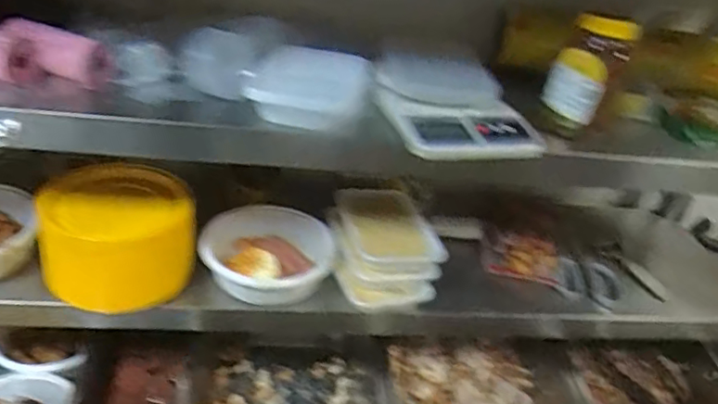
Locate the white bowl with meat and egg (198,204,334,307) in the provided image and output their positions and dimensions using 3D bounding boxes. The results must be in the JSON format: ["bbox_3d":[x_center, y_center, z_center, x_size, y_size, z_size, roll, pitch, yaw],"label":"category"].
[{"bbox_3d":[-0.120,0.073,0.755,0.170,0.065,0.163,8,33,-2],"label":"white bowl with meat and egg"}]

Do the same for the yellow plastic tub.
[{"bbox_3d":[-0.298,0.038,0.710,0.181,0.106,0.168,-5,36,-22],"label":"yellow plastic tub"}]

